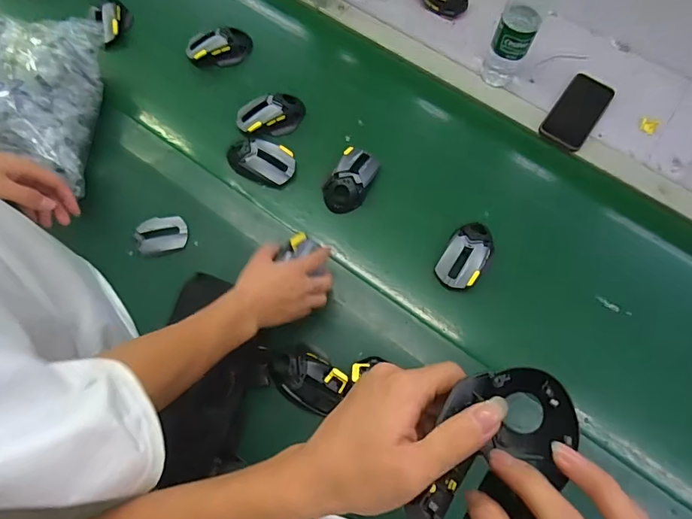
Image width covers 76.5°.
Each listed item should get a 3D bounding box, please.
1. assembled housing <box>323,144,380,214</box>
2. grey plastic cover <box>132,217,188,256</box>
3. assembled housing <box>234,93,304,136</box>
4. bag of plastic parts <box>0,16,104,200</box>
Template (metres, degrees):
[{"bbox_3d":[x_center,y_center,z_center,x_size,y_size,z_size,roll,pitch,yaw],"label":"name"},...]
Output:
[{"bbox_3d":[0.009,-0.130,0.715,0.066,0.041,0.113,29,73,10],"label":"assembled housing"},{"bbox_3d":[-0.289,-0.037,0.687,0.077,0.014,0.058,-11,72,-4],"label":"grey plastic cover"},{"bbox_3d":[-0.128,-0.247,0.758,0.119,0.040,0.062,-18,71,-6],"label":"assembled housing"},{"bbox_3d":[-0.513,-0.258,0.698,0.202,0.131,0.307,-3,69,-1],"label":"bag of plastic parts"}]

